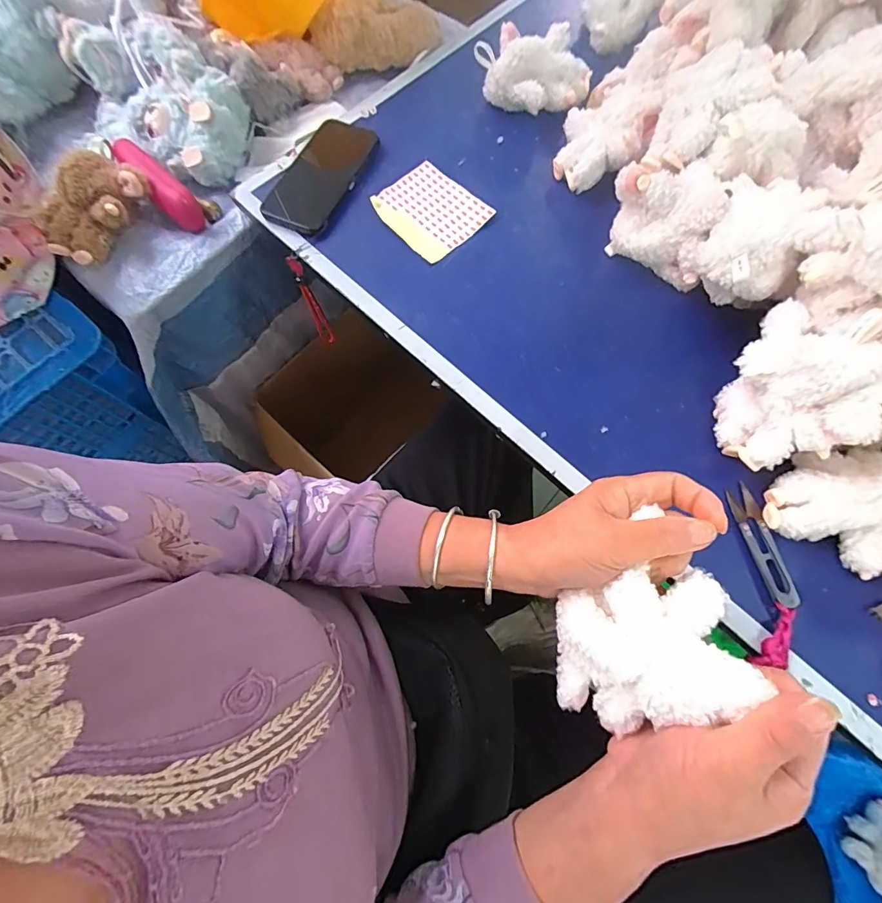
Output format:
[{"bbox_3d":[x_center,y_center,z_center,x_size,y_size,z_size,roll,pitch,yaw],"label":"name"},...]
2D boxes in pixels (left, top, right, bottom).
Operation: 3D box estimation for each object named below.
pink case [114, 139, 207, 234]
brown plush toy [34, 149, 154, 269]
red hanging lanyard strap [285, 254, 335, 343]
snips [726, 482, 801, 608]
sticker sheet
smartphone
[{"bbox_3d":[-0.345,-0.329,0.520,0.040,0.039,0.141,-41,88,-11],"label":"pink case"},{"bbox_3d":[-0.407,-0.284,0.505,0.079,0.072,0.127,42,78,14],"label":"brown plush toy"},{"bbox_3d":[-0.170,-0.196,0.567,0.014,0.163,0.019,-43,75,-11],"label":"red hanging lanyard strap"},{"bbox_3d":[0.273,0.079,0.365,0.026,0.008,0.100,-12,71,-1],"label":"snips"},{"bbox_3d":[-0.013,-0.279,0.499,0.095,0.009,0.115,-43,79,-9],"label":"sticker sheet"},{"bbox_3d":[-0.145,-0.328,0.512,0.091,0.015,0.165,24,77,9],"label":"smartphone"}]

